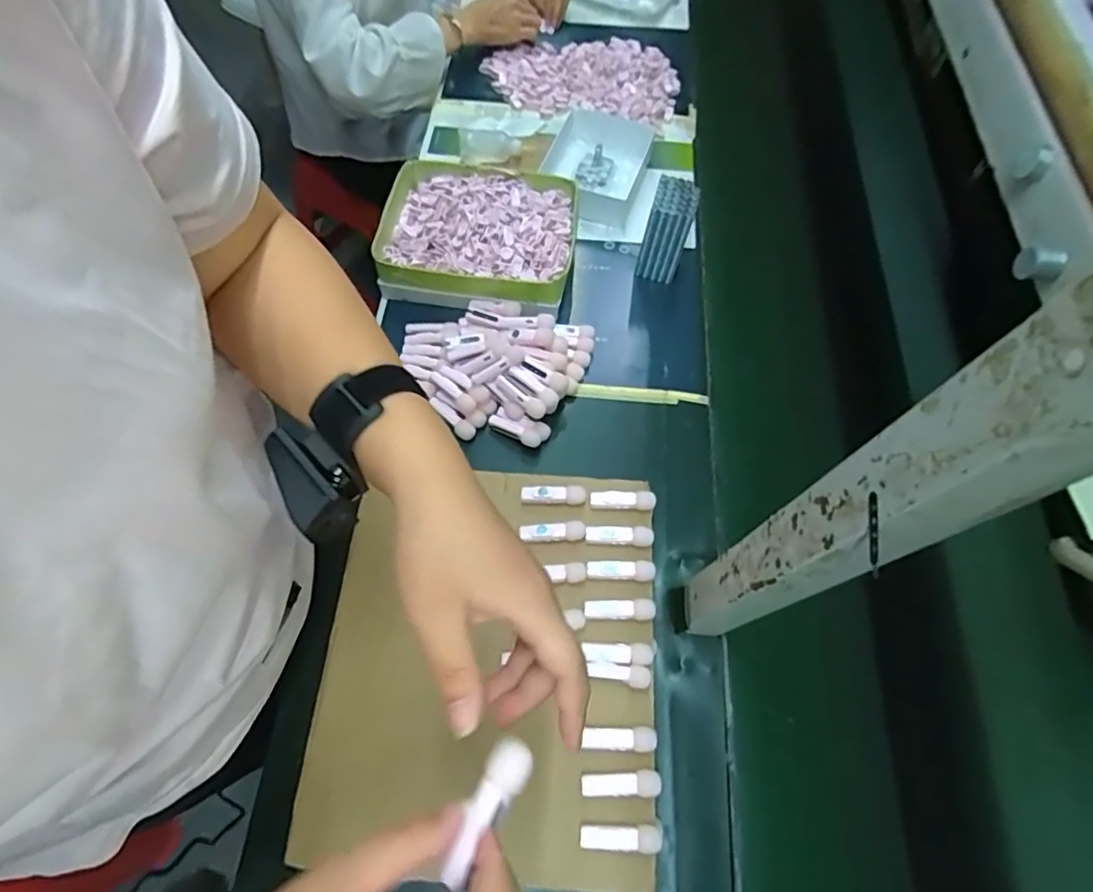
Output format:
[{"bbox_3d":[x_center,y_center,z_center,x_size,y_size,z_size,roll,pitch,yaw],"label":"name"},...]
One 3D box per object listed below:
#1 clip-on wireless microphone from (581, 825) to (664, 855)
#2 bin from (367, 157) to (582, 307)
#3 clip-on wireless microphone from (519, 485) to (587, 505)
[{"bbox_3d":[0.059,0.312,0.456,0.064,0.009,0.018,4,65,-3],"label":"clip-on wireless microphone"},{"bbox_3d":[-0.091,-0.272,0.725,0.244,0.053,0.196,11,64,0],"label":"bin"},{"bbox_3d":[0.007,0.050,0.579,0.064,0.010,0.018,1,65,-5],"label":"clip-on wireless microphone"}]

